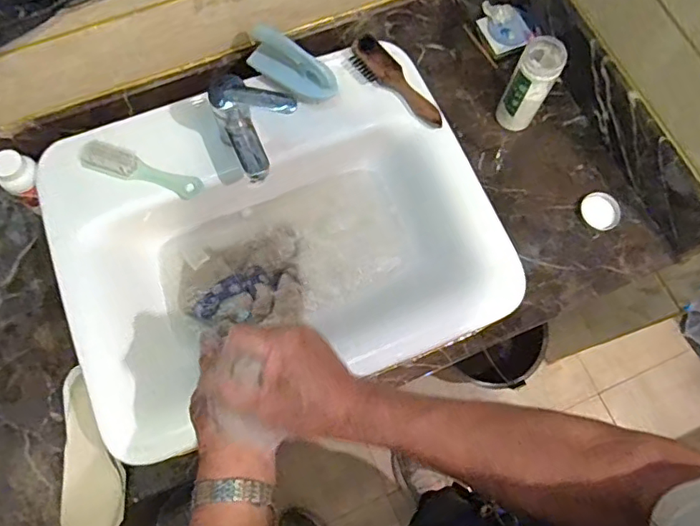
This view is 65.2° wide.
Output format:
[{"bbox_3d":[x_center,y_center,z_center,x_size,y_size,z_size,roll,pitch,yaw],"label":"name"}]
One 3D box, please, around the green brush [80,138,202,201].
[{"bbox_3d":[-0.278,-0.126,0.732,0.161,0.031,0.043,16,73,4],"label":"green brush"}]

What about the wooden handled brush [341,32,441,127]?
[{"bbox_3d":[0.064,-0.249,0.762,0.056,0.023,0.166,-42,77,-13],"label":"wooden handled brush"}]

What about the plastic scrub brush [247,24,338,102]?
[{"bbox_3d":[-0.076,-0.260,0.738,0.123,0.057,0.045,33,75,9],"label":"plastic scrub brush"}]

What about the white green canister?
[{"bbox_3d":[0.269,-0.264,0.821,0.058,0.144,0.066,32,75,9],"label":"white green canister"}]

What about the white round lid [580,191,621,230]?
[{"bbox_3d":[0.380,-0.079,0.826,0.063,0.009,0.058,0,72,-1],"label":"white round lid"}]

